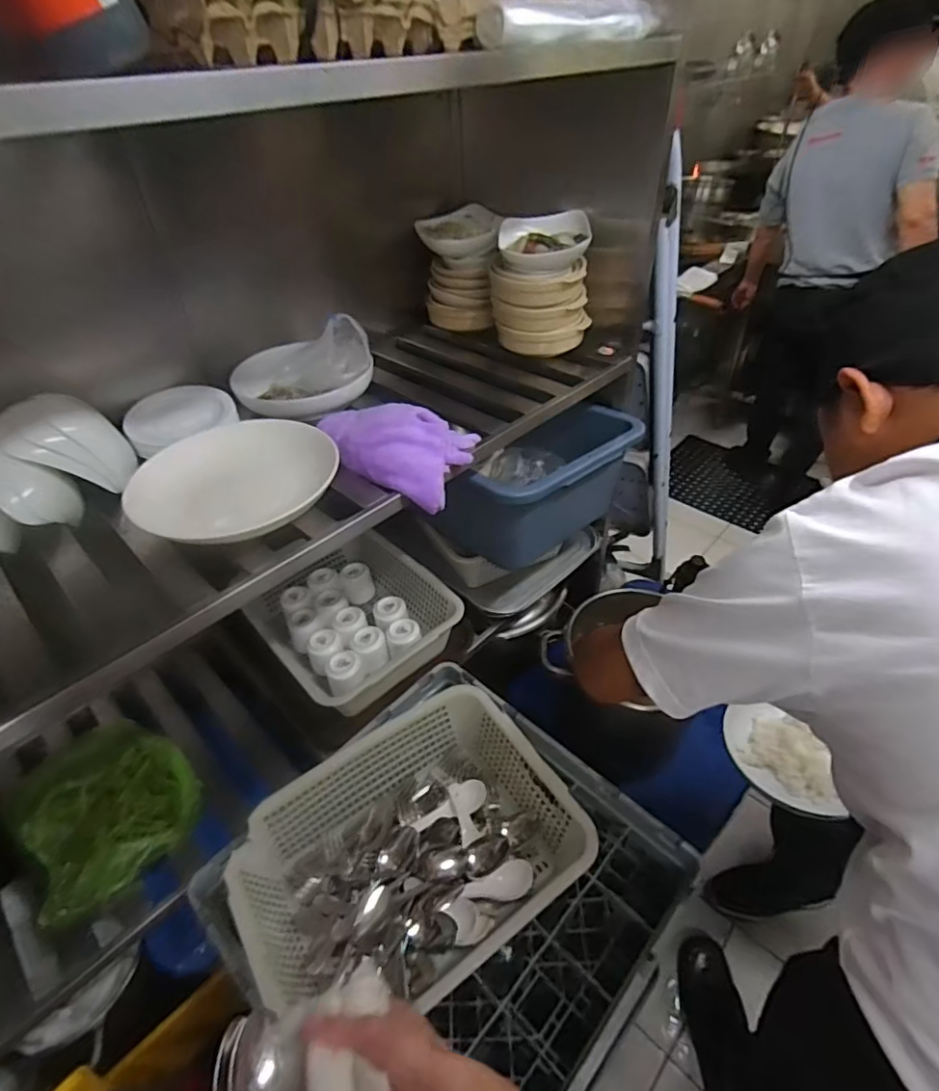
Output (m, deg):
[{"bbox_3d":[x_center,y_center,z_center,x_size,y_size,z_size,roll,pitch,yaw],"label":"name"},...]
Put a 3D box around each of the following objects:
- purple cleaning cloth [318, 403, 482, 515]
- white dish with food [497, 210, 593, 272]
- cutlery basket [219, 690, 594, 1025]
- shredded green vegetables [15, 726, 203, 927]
[{"bbox_3d":[-0.093,-0.124,0.762,0.202,0.087,0.141,-6,42,-2],"label":"purple cleaning cloth"},{"bbox_3d":[0.126,-0.512,0.940,0.148,0.064,0.116,1,42,6],"label":"white dish with food"},{"bbox_3d":[-0.071,0.394,0.722,0.386,0.122,0.300,-28,47,-24],"label":"cutlery basket"},{"bbox_3d":[-0.567,0.395,0.873,0.227,0.080,0.274,-31,48,-26],"label":"shredded green vegetables"}]

